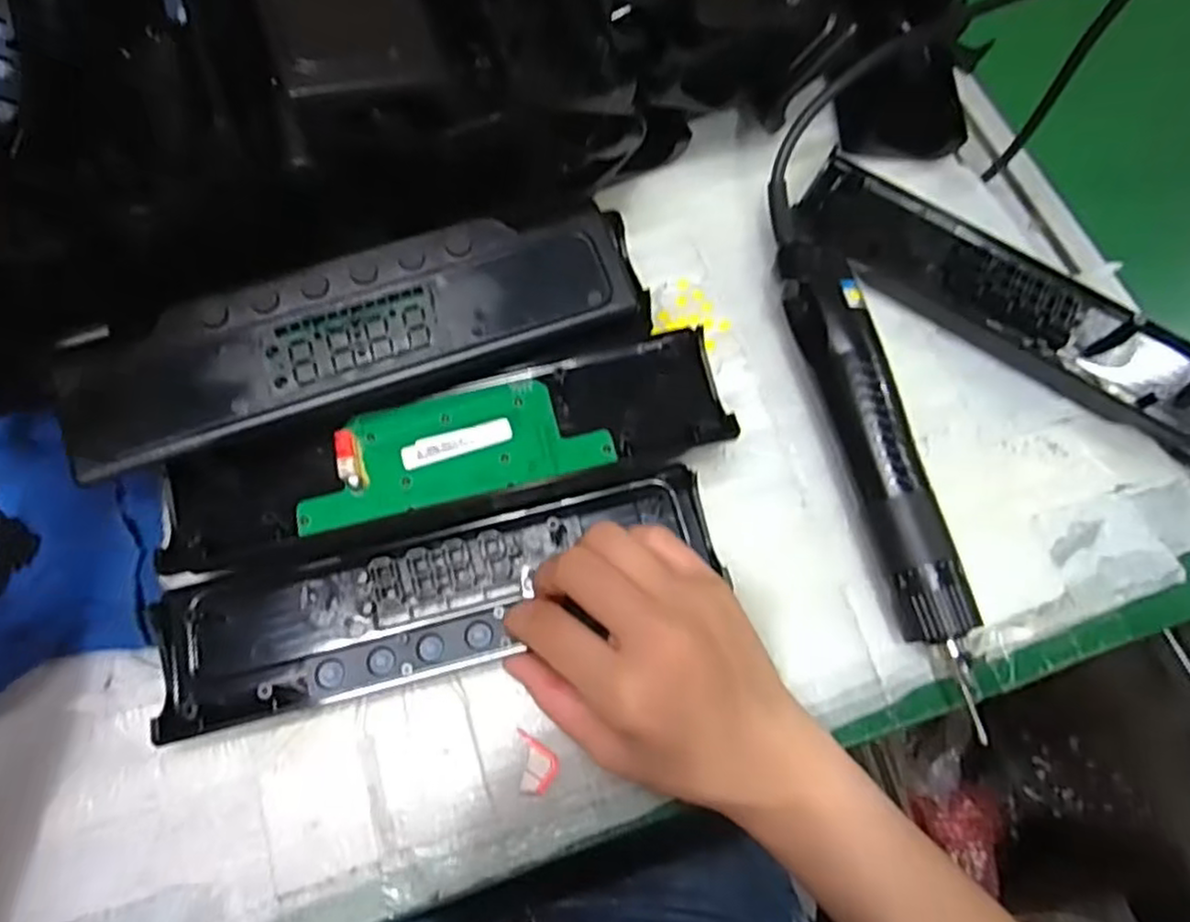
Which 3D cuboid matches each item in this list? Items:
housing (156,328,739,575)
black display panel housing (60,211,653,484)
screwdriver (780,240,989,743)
[{"bbox_3d":[-0.064,-0.003,0.330,0.245,0.030,0.062,-14,70,-6],"label":"housing"},{"bbox_3d":[-0.100,-0.056,0.322,0.246,0.029,0.070,-18,70,-7],"label":"black display panel housing"},{"bbox_3d":[0.134,0.000,0.339,0.035,0.031,0.225,-14,70,-6],"label":"screwdriver"}]

